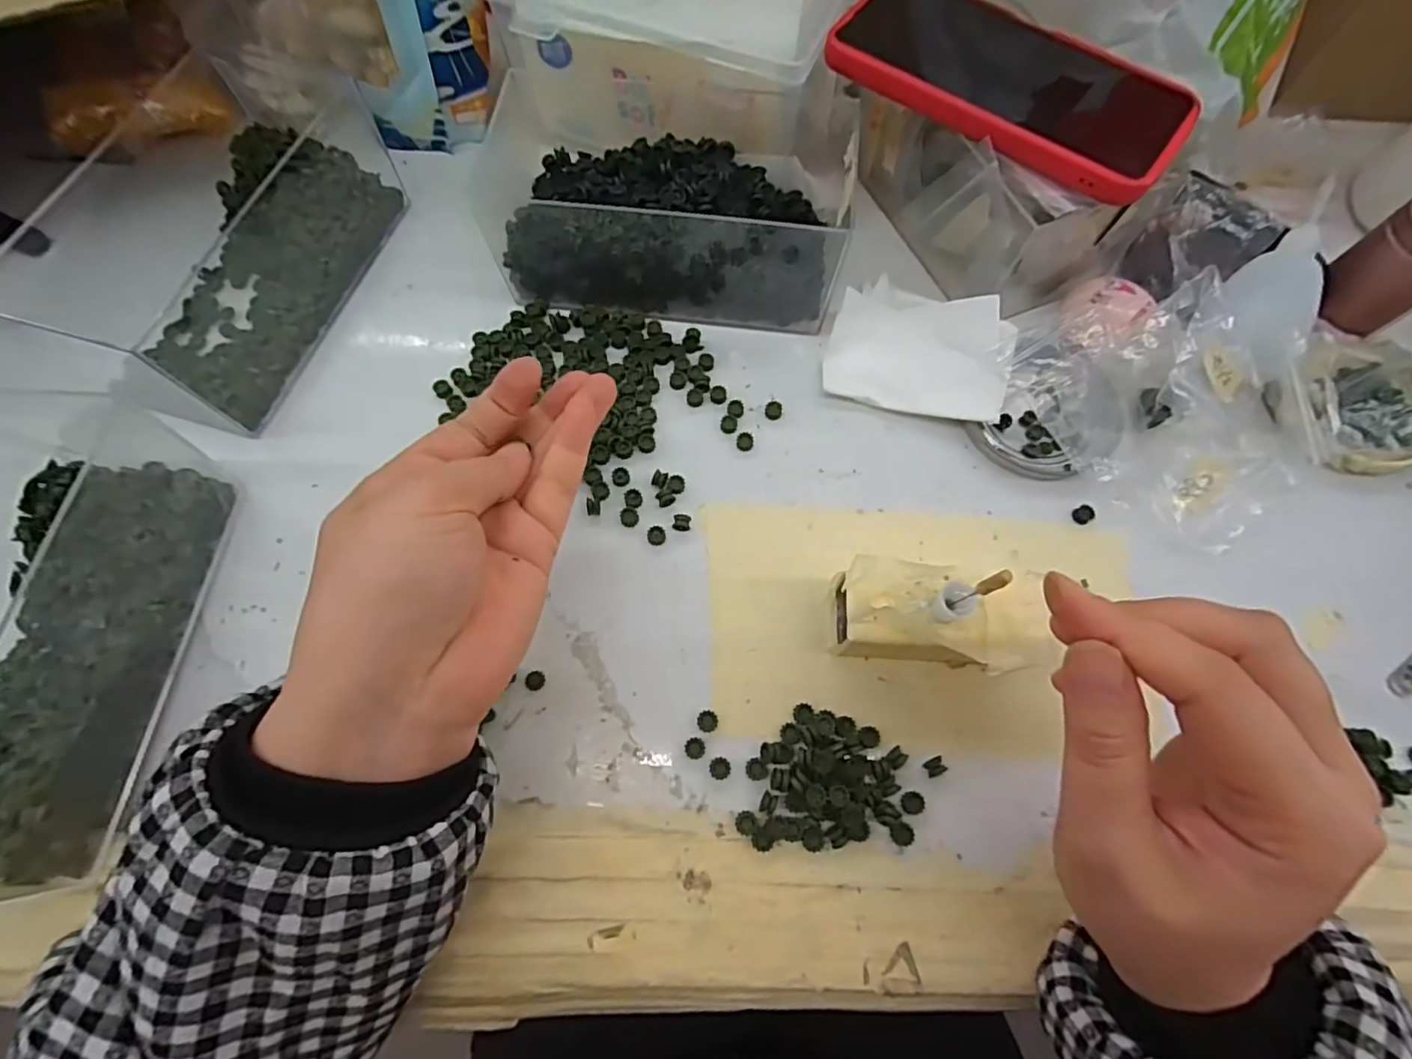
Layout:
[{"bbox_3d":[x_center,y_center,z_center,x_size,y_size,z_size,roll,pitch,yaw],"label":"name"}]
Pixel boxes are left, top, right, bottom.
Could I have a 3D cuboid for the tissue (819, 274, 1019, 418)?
[{"bbox_3d":[0.110,-0.095,0.313,0.086,0.025,0.066,15,70,5],"label":"tissue"}]

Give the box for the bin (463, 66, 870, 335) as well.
[{"bbox_3d":[-0.015,-0.176,0.318,0.179,0.064,0.109,3,69,0],"label":"bin"}]

